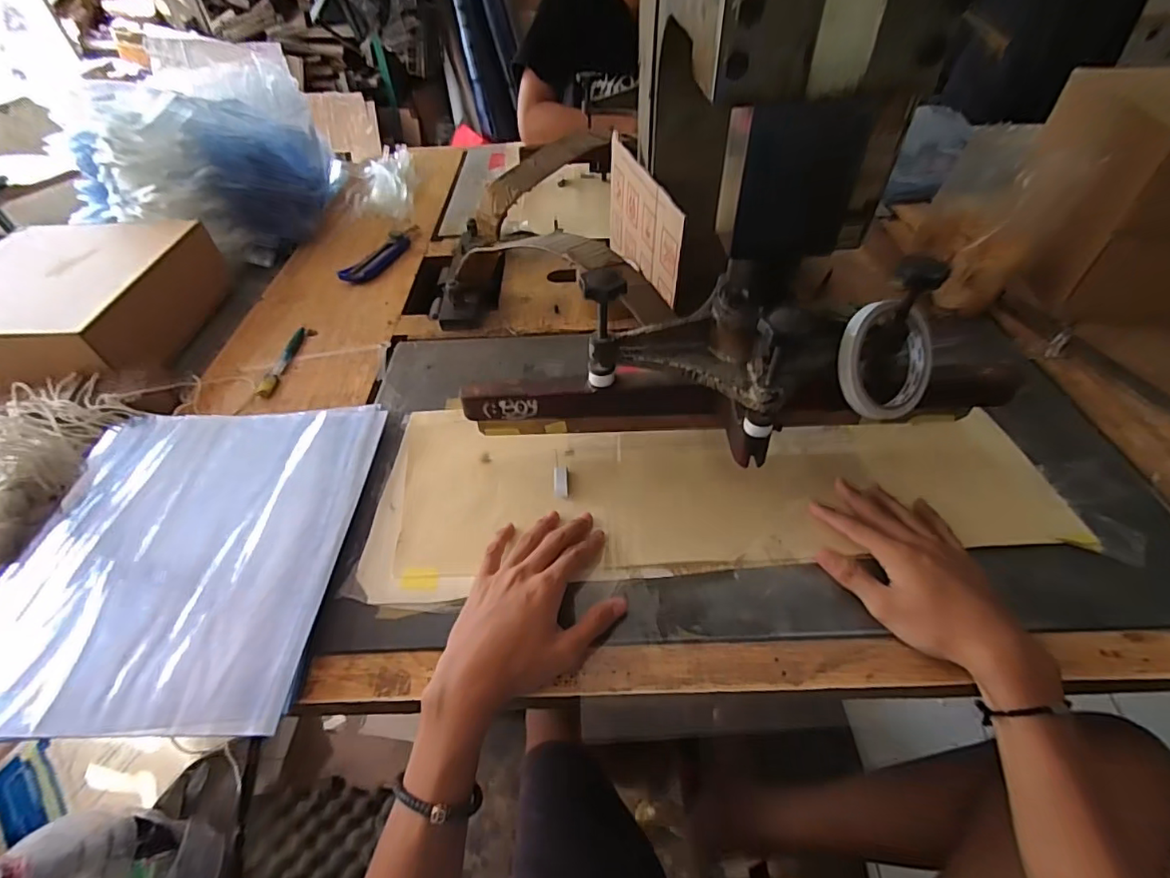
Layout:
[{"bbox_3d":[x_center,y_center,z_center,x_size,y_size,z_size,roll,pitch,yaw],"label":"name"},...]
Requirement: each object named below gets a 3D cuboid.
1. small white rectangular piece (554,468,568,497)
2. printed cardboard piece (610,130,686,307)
[{"bbox_3d":[-0.022,0.039,0.493,0.013,0.004,0.034,-2,47,2],"label":"small white rectangular piece"},{"bbox_3d":[0.068,-0.265,0.652,0.007,0.126,0.238,-10,42,-11],"label":"printed cardboard piece"}]

